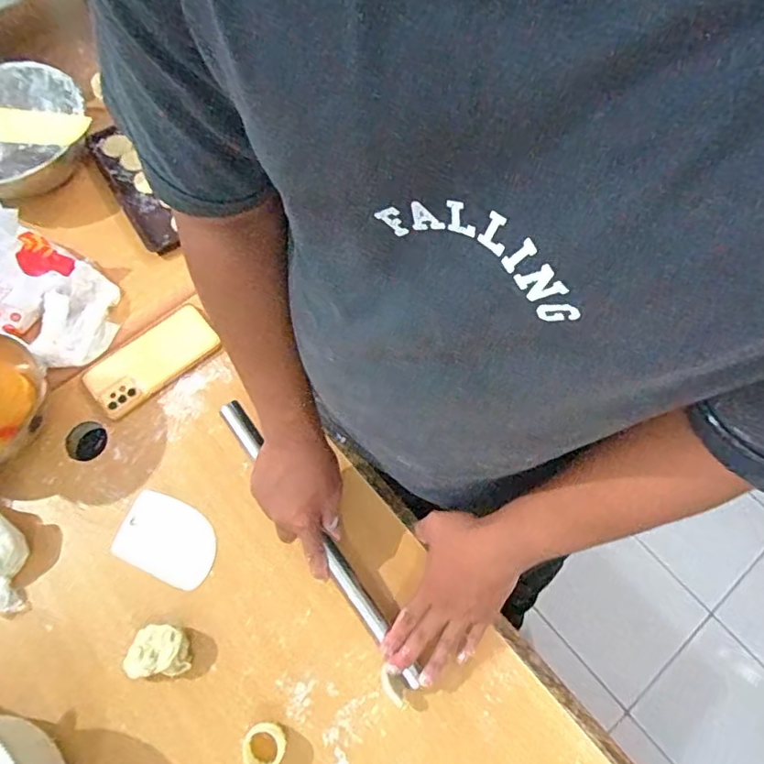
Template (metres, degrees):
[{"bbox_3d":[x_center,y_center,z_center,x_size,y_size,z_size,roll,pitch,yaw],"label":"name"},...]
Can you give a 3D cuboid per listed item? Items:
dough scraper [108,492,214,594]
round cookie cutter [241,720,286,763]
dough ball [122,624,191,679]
[{"bbox_3d":[-0.241,0.178,0.635,0.110,0.005,0.081,24,76,5],"label":"dough scraper"},{"bbox_3d":[-0.116,0.357,0.553,0.040,0.021,0.039,0,69,0],"label":"round cookie cutter"},{"bbox_3d":[-0.232,0.277,0.582,0.060,0.043,0.048,-3,69,-2],"label":"dough ball"}]

